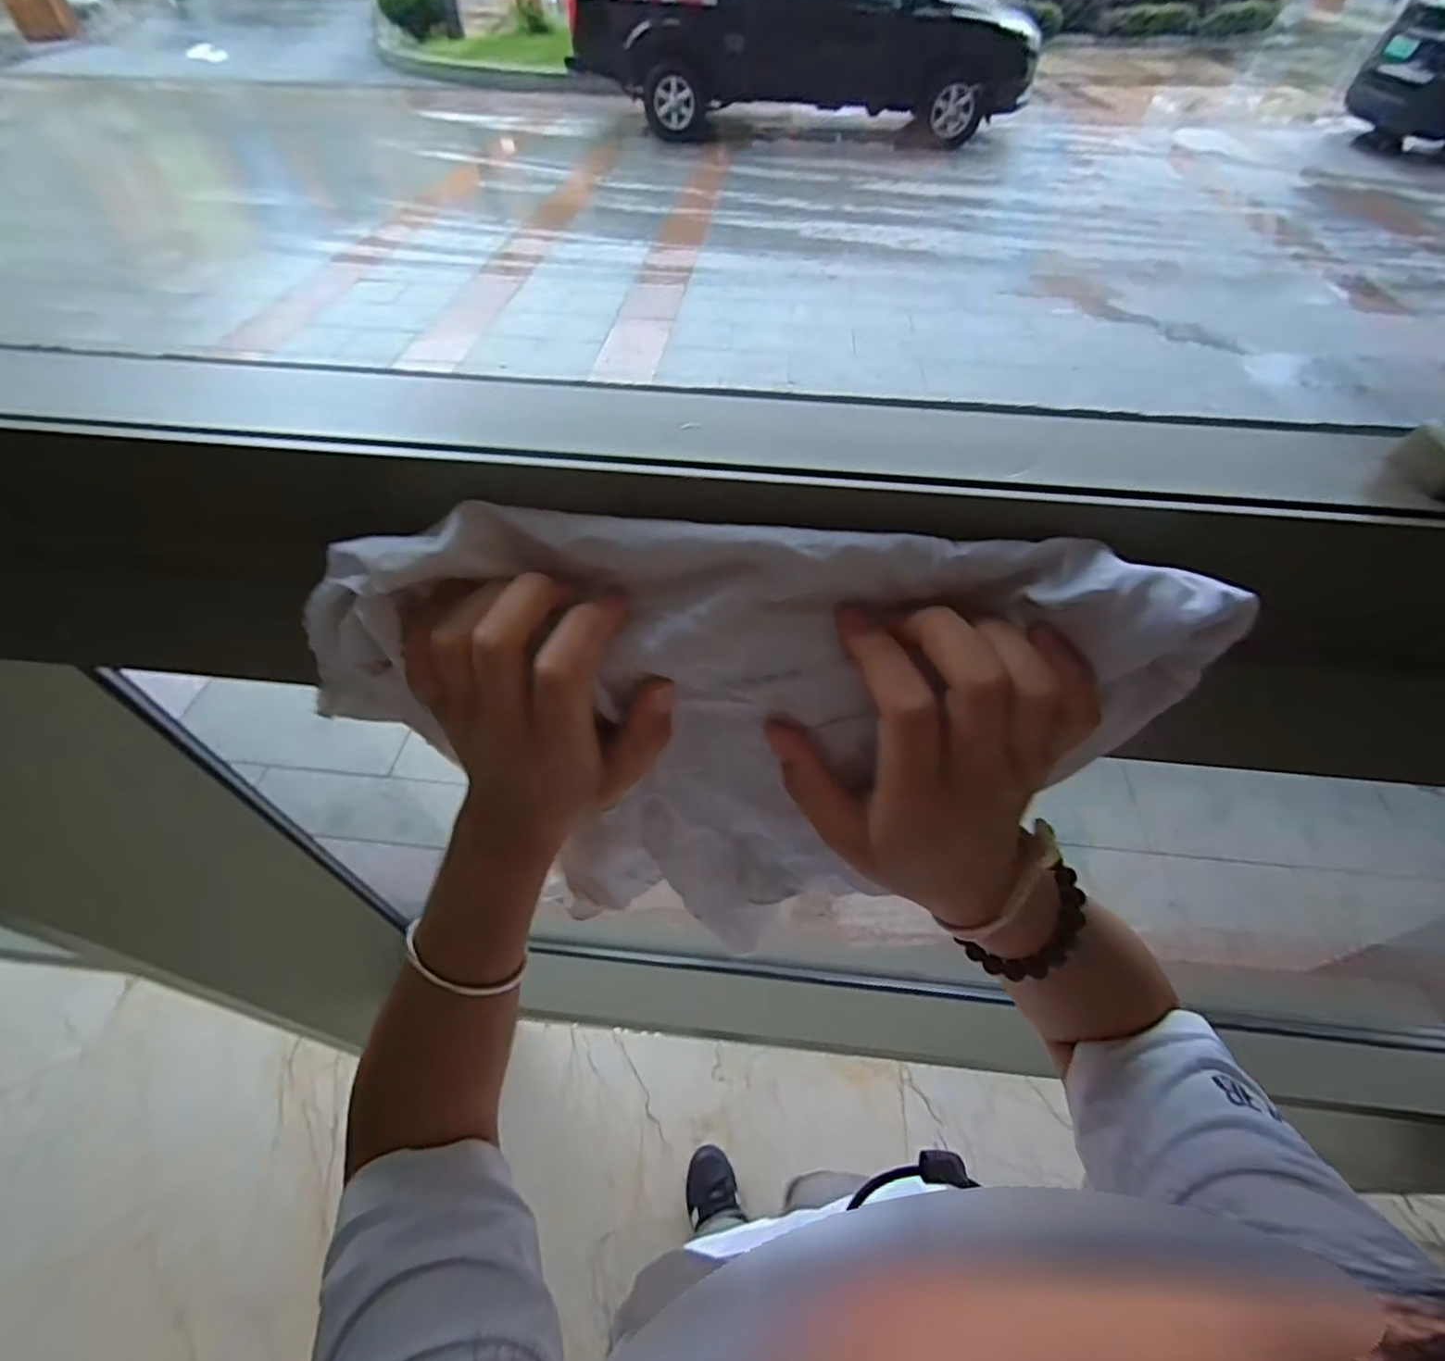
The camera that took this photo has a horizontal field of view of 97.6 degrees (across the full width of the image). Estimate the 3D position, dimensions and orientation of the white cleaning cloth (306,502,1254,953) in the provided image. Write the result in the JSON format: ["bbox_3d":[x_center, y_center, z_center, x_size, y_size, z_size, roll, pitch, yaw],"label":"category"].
[{"bbox_3d":[0.005,0.044,0.286,0.303,0.243,0.057,5,52,3],"label":"white cleaning cloth"}]

